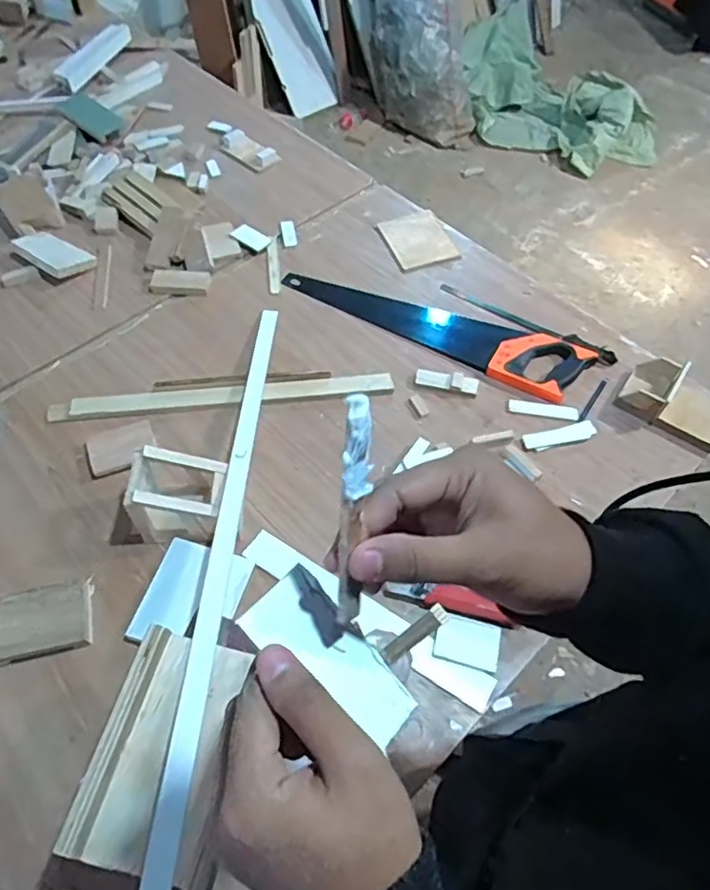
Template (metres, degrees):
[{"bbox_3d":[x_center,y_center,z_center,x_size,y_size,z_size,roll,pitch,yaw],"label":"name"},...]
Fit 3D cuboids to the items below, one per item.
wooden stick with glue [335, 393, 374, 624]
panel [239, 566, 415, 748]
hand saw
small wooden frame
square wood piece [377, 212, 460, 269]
[{"bbox_3d":[0.000,0.030,0.258,0.011,0.104,0.008,4,19,1],"label":"wooden stick with glue"},{"bbox_3d":[-0.011,0.102,0.285,0.089,0.004,0.042,49,52,2],"label":"panel"},{"bbox_3d":[0.125,-0.212,0.999,0.507,0.026,0.117,27,60,15],"label":"hand saw"},{"bbox_3d":[-0.220,0.063,0.759,0.114,0.105,0.083,-1,57,-2],"label":"small wooden frame"},{"bbox_3d":[0.117,-0.378,1.110,0.111,0.013,0.148,-17,59,-12],"label":"square wood piece"}]

